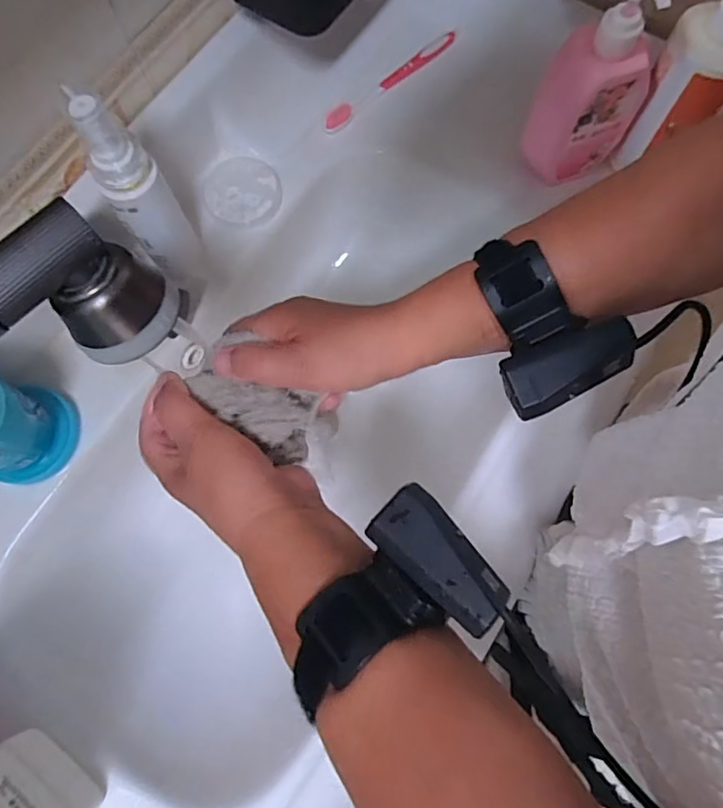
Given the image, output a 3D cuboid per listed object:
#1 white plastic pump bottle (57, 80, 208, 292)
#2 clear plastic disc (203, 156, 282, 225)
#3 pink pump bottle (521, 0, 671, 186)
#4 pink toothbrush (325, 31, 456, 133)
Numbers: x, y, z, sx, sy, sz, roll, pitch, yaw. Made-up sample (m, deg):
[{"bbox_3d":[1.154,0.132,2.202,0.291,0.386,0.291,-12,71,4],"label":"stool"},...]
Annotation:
[{"bbox_3d":[-0.167,-0.153,0.416,0.046,0.178,0.047,4,74,1],"label":"white plastic pump bottle"},{"bbox_3d":[-0.113,-0.204,0.512,0.070,0.014,0.066,0,74,0],"label":"clear plastic disc"},{"bbox_3d":[0.189,-0.256,0.433,0.086,0.183,0.052,-8,65,-2],"label":"pink pump bottle"},{"bbox_3d":[0.029,-0.332,0.550,0.170,0.013,0.020,-41,78,-10],"label":"pink toothbrush"}]

